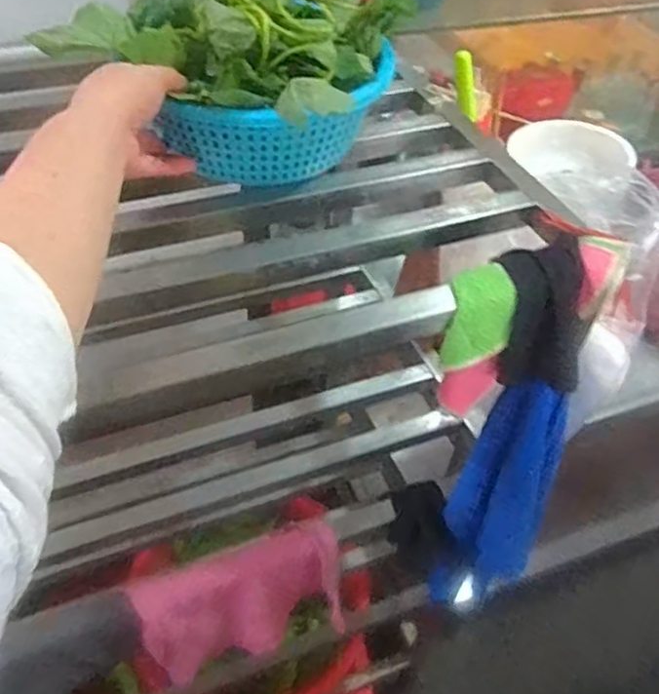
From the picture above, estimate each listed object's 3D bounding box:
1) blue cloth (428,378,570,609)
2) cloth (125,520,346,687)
[{"bbox_3d":[0.191,0.176,0.730,0.102,0.354,0.071,-20,51,-21],"label":"blue cloth"},{"bbox_3d":[-0.086,0.283,0.706,0.211,0.158,0.035,-18,26,-18],"label":"cloth"}]

